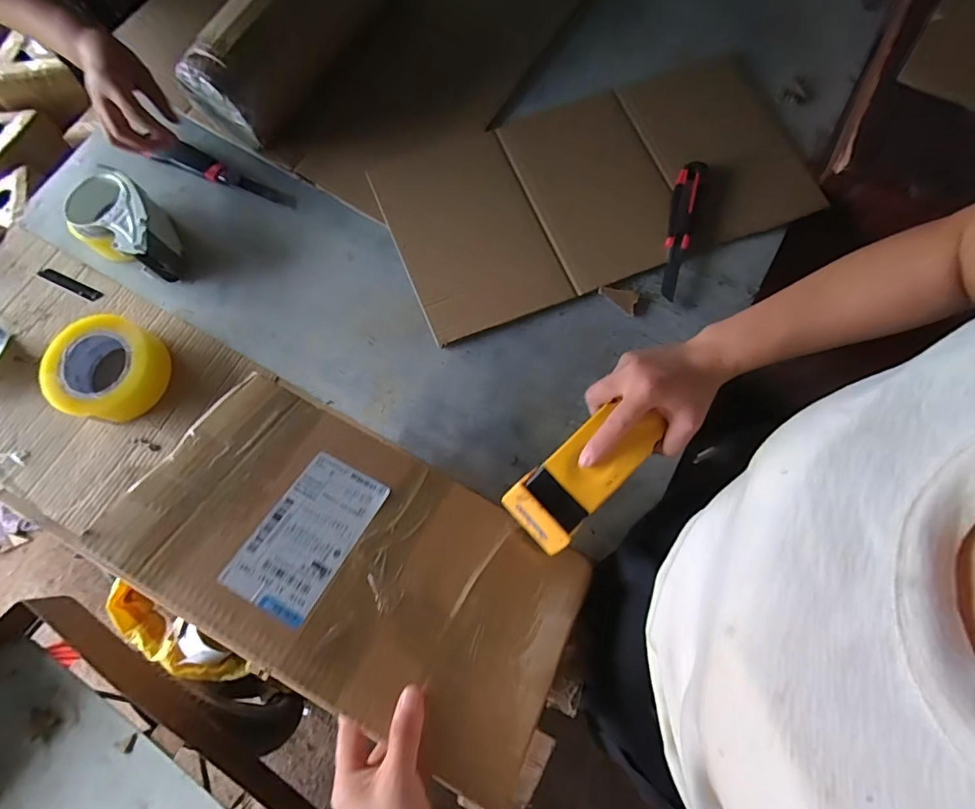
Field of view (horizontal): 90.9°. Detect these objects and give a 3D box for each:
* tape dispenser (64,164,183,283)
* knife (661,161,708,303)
[{"bbox_3d":[-0.461,-0.225,0.625,0.151,0.072,0.102,39,78,10],"label":"tape dispenser"},{"bbox_3d":[0.265,-0.243,0.659,0.038,0.028,0.204,15,75,4],"label":"knife"}]

